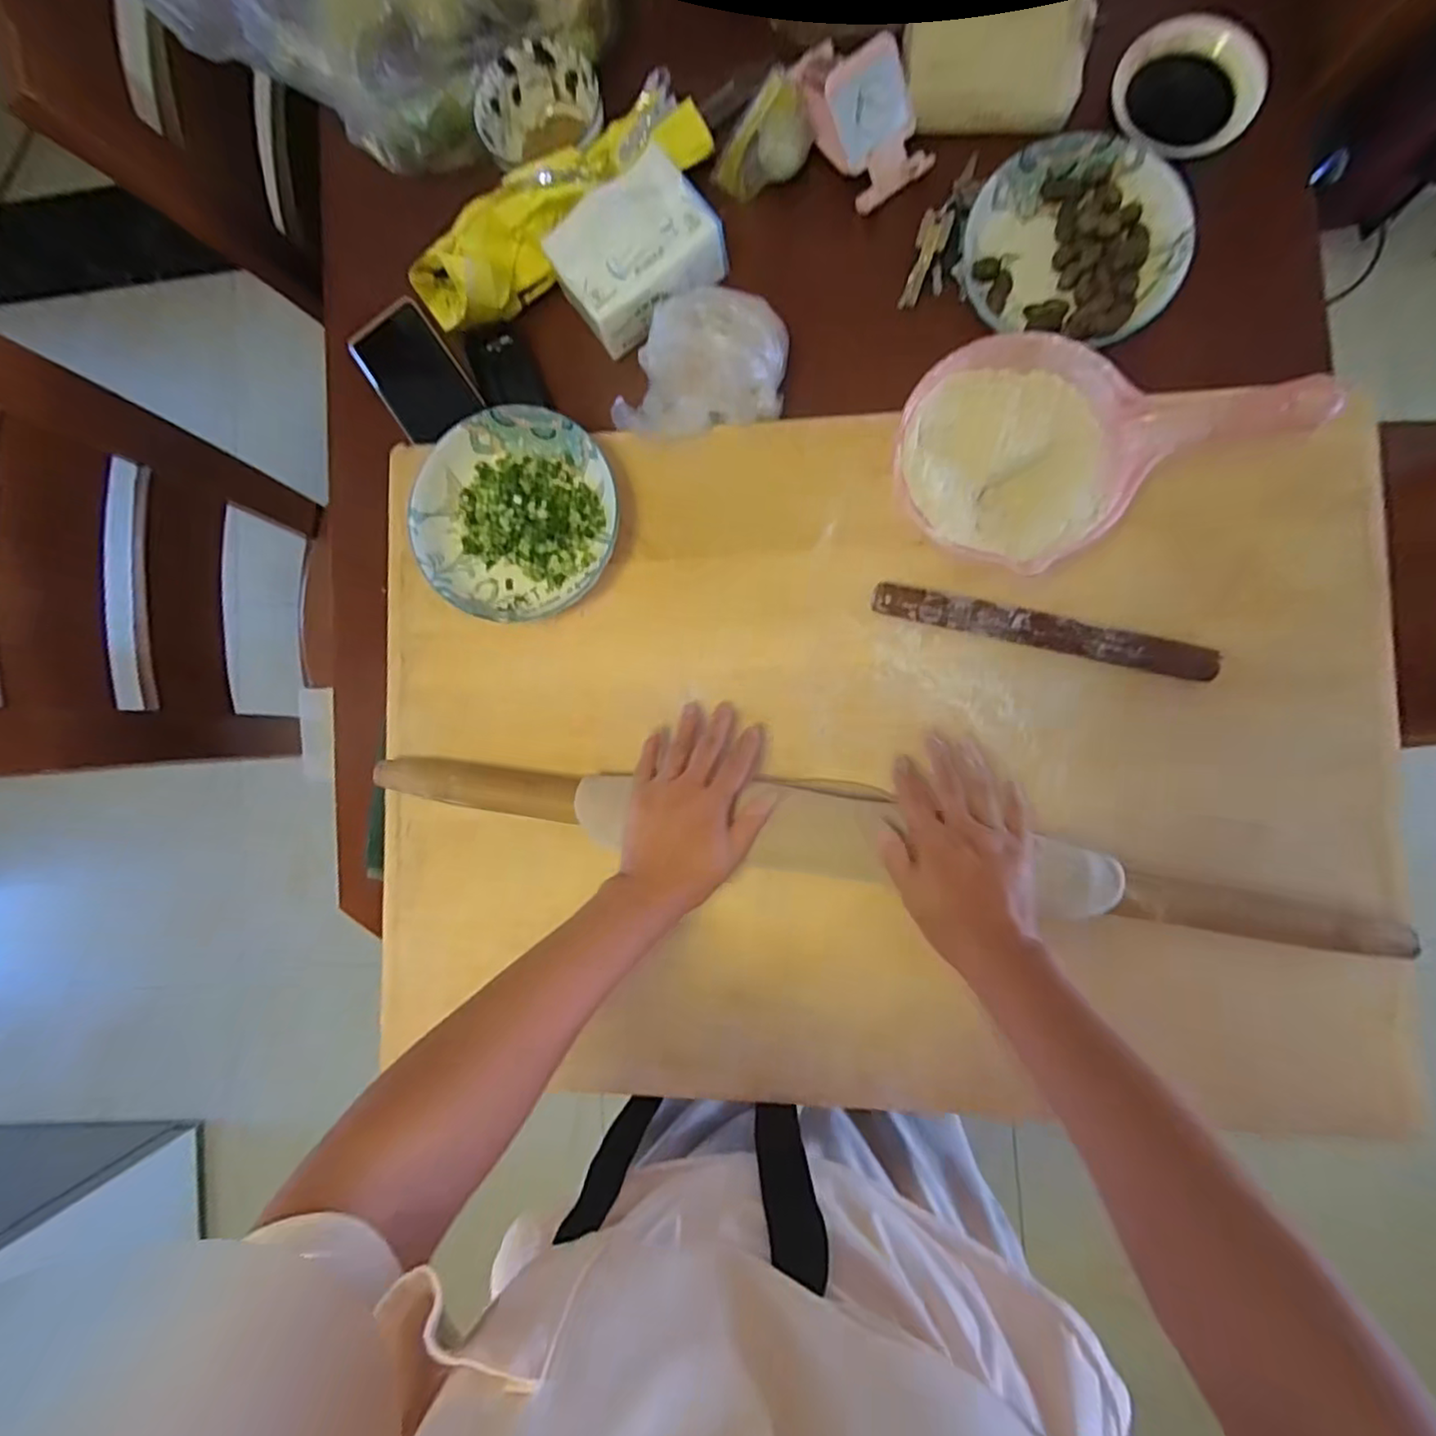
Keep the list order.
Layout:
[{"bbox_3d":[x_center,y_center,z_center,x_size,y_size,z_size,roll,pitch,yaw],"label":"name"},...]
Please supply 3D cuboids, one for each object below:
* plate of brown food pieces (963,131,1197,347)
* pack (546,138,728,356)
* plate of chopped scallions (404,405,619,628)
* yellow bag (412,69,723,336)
[{"bbox_3d":[0.297,-0.399,0.544,0.169,0.032,0.153,16,89,7],"label":"plate of brown food pieces"},{"bbox_3d":[-0.073,-0.405,0.570,0.138,0.053,0.103,-39,84,3],"label":"pack"},{"bbox_3d":[-0.169,-0.170,0.551,0.169,0.040,0.166,0,87,6],"label":"plate of chopped scallions"},{"bbox_3d":[-0.141,-0.450,0.574,0.287,0.062,0.073,-37,84,4],"label":"yellow bag"}]

